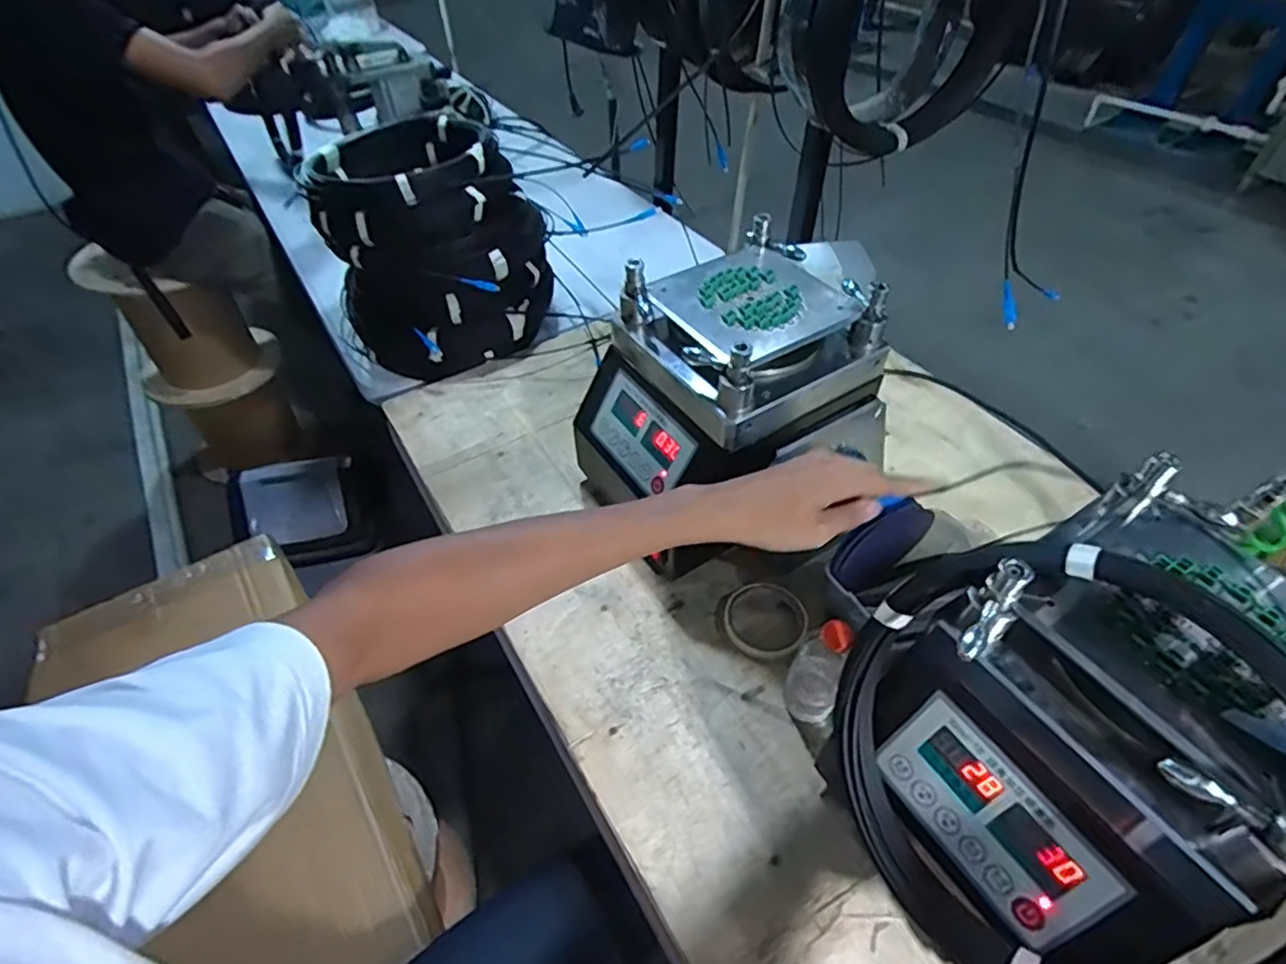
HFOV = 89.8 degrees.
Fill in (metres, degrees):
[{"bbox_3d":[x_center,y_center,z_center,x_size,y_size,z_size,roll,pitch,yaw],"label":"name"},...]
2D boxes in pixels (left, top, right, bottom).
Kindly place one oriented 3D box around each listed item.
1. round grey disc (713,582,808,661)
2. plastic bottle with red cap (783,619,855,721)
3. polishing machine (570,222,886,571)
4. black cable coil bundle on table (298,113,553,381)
[{"bbox_3d":[0.133,0.154,0.713,0.096,0.012,0.092,-2,48,2],"label":"round grey disc"},{"bbox_3d":[0.169,0.176,0.610,0.053,0.138,0.050,-27,52,-19],"label":"plastic bottle with red cap"},{"bbox_3d":[0.092,-0.097,0.736,0.289,0.248,0.212,-20,50,-17],"label":"polishing machine"},{"bbox_3d":[-0.339,-0.389,1.041,0.299,0.281,0.357,-20,50,-14],"label":"black cable coil bundle on table"}]

